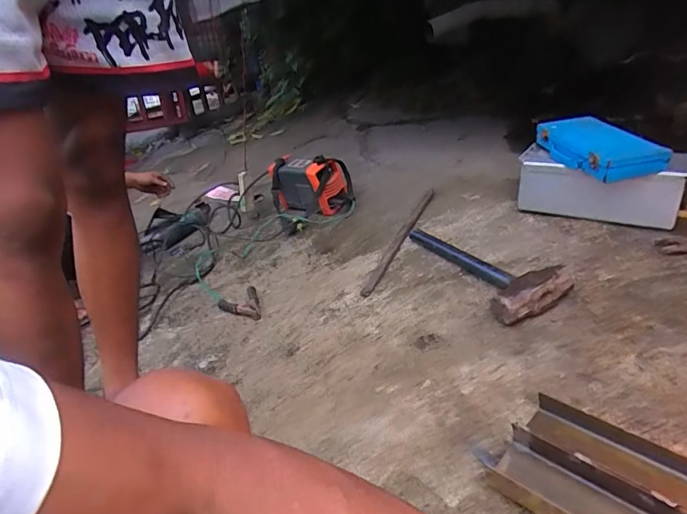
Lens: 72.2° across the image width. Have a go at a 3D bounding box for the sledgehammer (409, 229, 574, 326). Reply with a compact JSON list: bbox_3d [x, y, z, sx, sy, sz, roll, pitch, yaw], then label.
[{"bbox_3d":[0.290,0.007,1.036,0.150,0.089,0.422,-12,26,-16],"label":"sledgehammer"}]

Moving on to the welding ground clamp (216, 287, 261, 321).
[{"bbox_3d":[-0.260,0.119,1.166,0.096,0.042,0.120,-10,26,-13],"label":"welding ground clamp"}]

